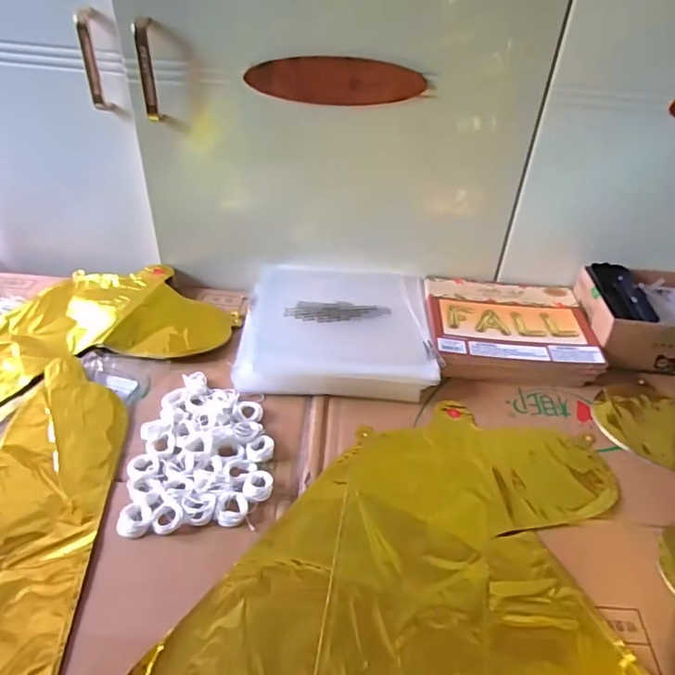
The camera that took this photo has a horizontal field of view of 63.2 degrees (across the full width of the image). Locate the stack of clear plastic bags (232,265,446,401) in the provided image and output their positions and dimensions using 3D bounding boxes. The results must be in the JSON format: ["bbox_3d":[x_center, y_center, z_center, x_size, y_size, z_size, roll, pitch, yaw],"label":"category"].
[{"bbox_3d":[0.000,-0.015,0.666,0.220,0.031,0.216,2,40,-3],"label":"stack of clear plastic bags"}]

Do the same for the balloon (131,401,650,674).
[{"bbox_3d":[0.087,0.204,0.438,0.373,0.019,0.394,14,41,12],"label":"balloon"}]

